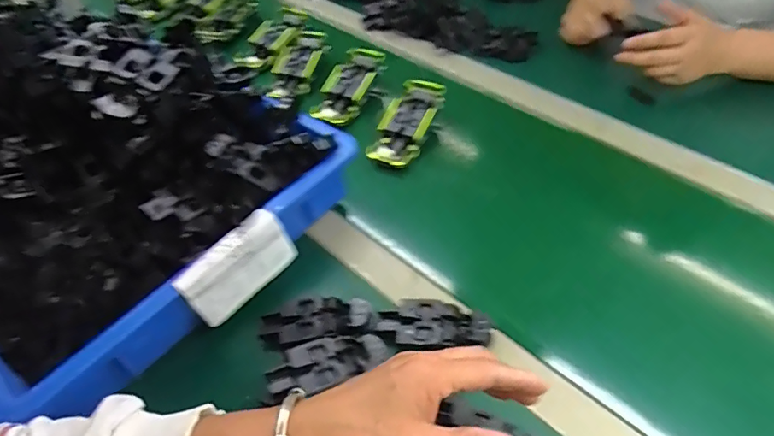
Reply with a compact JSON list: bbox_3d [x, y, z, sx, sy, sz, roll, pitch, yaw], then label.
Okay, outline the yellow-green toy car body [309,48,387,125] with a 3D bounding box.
[{"bbox_3d":[-0.053,-0.185,0.675,0.056,0.028,0.130,23,71,22],"label":"yellow-green toy car body"}]

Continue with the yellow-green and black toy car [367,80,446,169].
[{"bbox_3d":[0.027,-0.122,0.615,0.063,0.032,0.138,19,66,20],"label":"yellow-green and black toy car"}]

